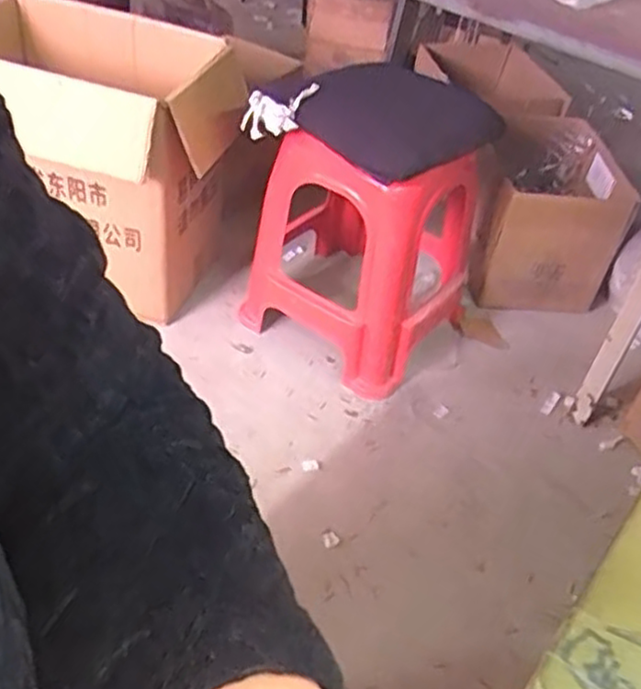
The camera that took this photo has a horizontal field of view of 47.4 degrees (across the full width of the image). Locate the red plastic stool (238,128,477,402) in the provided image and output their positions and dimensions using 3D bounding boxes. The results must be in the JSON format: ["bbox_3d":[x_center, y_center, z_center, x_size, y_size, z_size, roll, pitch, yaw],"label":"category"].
[{"bbox_3d":[0.100,-0.220,1.482,0.361,0.438,0.384,30,47,22],"label":"red plastic stool"}]

